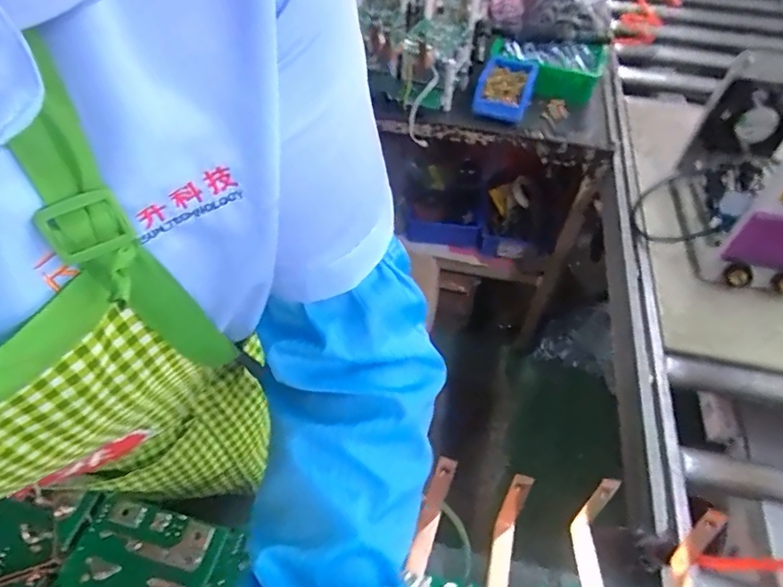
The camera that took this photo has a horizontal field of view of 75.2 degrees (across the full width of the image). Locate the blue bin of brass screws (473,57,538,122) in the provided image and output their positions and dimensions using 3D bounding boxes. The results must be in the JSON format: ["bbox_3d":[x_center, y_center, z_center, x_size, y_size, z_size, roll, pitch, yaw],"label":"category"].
[{"bbox_3d":[0.245,-0.445,1.096,0.115,0.050,0.185,16,51,10],"label":"blue bin of brass screws"}]

